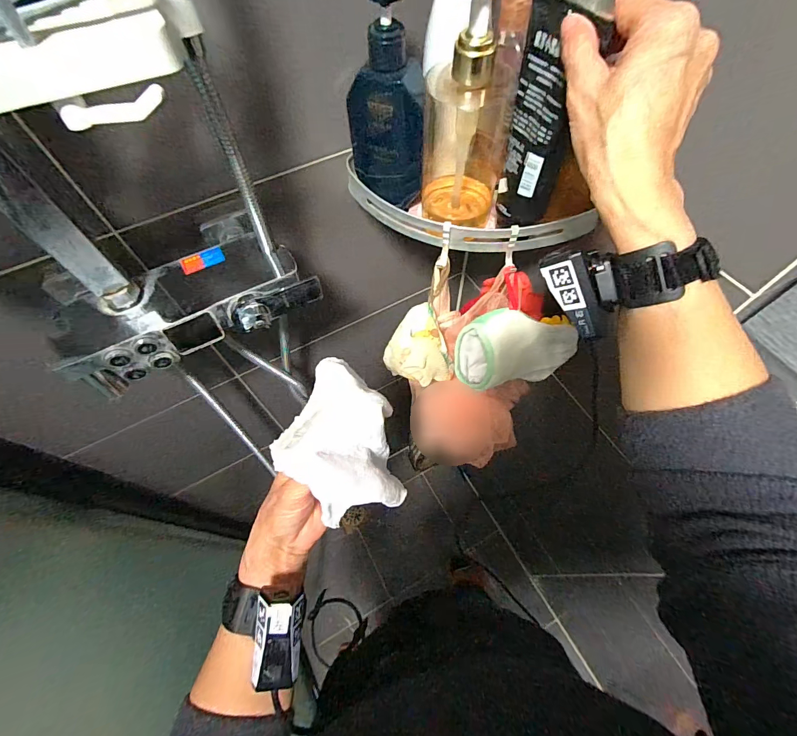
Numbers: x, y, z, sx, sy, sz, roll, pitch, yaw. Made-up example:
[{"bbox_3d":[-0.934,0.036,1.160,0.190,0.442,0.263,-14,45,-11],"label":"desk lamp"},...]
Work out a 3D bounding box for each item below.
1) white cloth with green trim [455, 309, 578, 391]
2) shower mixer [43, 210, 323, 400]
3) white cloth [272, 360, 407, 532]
[{"bbox_3d":[0.148,-0.028,0.463,0.155,0.108,0.063,-22,62,-10],"label":"white cloth with green trim"},{"bbox_3d":[-0.214,-0.073,0.389,0.236,0.066,0.133,-27,63,-12],"label":"shower mixer"},{"bbox_3d":[-0.056,0.061,0.343,0.097,0.090,0.129,-15,61,-6],"label":"white cloth"}]

